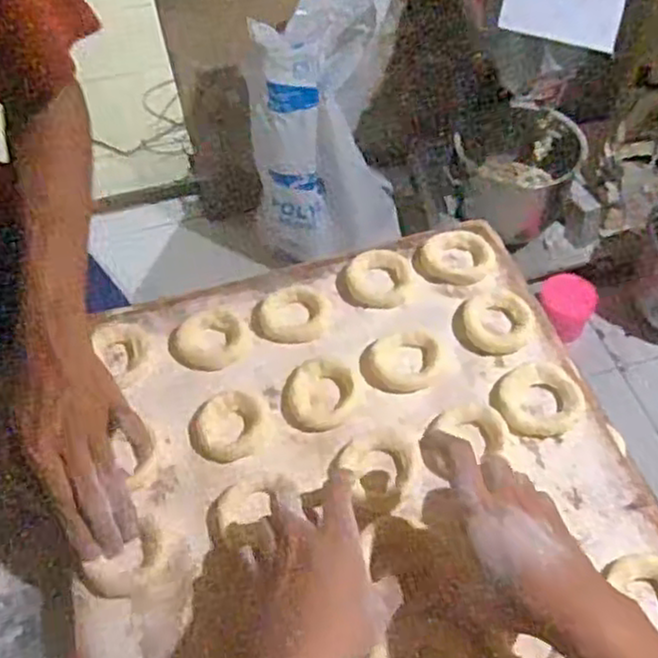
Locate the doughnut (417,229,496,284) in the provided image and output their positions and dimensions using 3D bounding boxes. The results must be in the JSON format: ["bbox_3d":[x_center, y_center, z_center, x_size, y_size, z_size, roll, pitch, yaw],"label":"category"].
[{"bbox_3d":[0.117,-0.065,0.665,0.069,0.018,0.050,19,55,20],"label":"doughnut"}]

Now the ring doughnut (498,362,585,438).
[{"bbox_3d":[0.168,0.054,0.570,0.065,0.017,0.057,-18,51,-9],"label":"ring doughnut"}]

